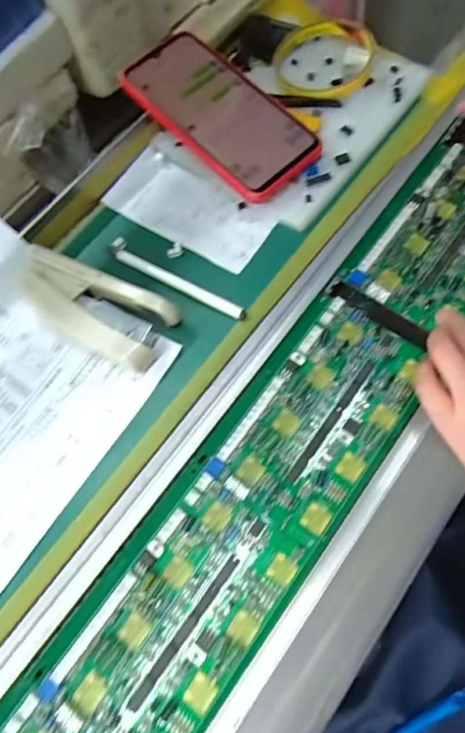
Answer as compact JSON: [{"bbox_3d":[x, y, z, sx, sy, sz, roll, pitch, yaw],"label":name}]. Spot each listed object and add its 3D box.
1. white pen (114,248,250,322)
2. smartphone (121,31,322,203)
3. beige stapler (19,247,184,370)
[{"bbox_3d":[-0.040,-0.062,0.328,0.114,0.014,0.009,30,74,11],"label":"white pen"},{"bbox_3d":[-0.011,-0.200,0.353,0.076,0.012,0.162,-45,79,-5],"label":"smartphone"},{"bbox_3d":[-0.099,-0.039,0.313,0.112,0.031,0.050,26,73,10],"label":"beige stapler"}]

